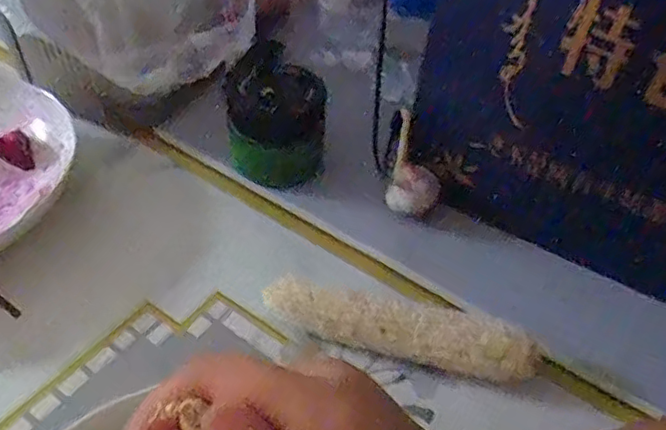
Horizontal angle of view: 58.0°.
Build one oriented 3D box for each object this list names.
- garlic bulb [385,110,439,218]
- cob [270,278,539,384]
[{"bbox_3d":[0.061,-0.035,0.431,0.038,0.057,0.051,12,44,7],"label":"garlic bulb"},{"bbox_3d":[0.037,0.068,0.346,0.154,0.033,0.026,13,44,8],"label":"cob"}]

